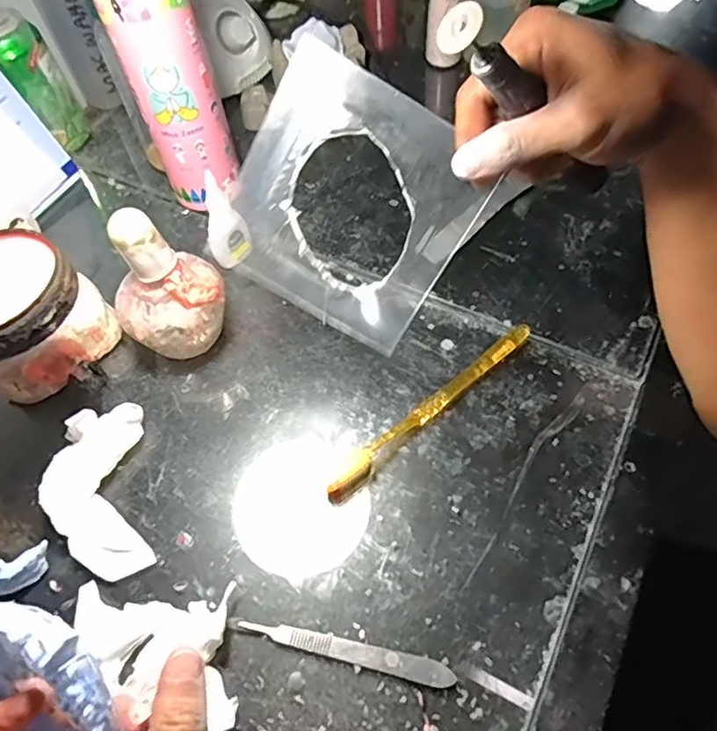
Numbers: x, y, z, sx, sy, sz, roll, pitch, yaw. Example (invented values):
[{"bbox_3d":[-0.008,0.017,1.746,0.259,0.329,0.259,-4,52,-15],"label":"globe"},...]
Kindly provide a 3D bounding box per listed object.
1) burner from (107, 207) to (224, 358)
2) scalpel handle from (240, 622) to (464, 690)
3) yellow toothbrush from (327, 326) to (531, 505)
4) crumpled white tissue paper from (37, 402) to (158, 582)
[{"bbox_3d":[-0.130,-0.049,0.394,0.069,0.118,0.059,-28,61,-13],"label":"burner"},{"bbox_3d":[-0.007,0.159,0.323,0.120,0.005,0.014,10,60,10],"label":"scalpel handle"},{"bbox_3d":[0.052,0.028,0.397,0.186,0.011,0.015,-38,64,-18],"label":"yellow toothbrush"},{"bbox_3d":[-0.167,0.080,0.369,0.059,0.029,0.107,-16,59,-6],"label":"crumpled white tissue paper"}]

